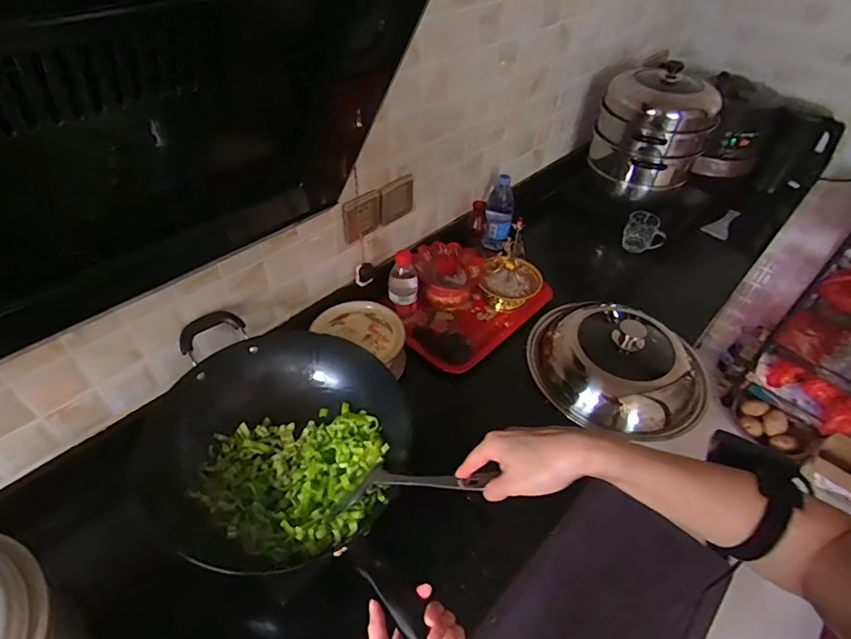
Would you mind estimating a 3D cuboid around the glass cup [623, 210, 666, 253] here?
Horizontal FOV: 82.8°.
[{"bbox_3d":[0.597,-0.239,1.307,0.102,0.108,0.086,23,49,18],"label":"glass cup"}]

